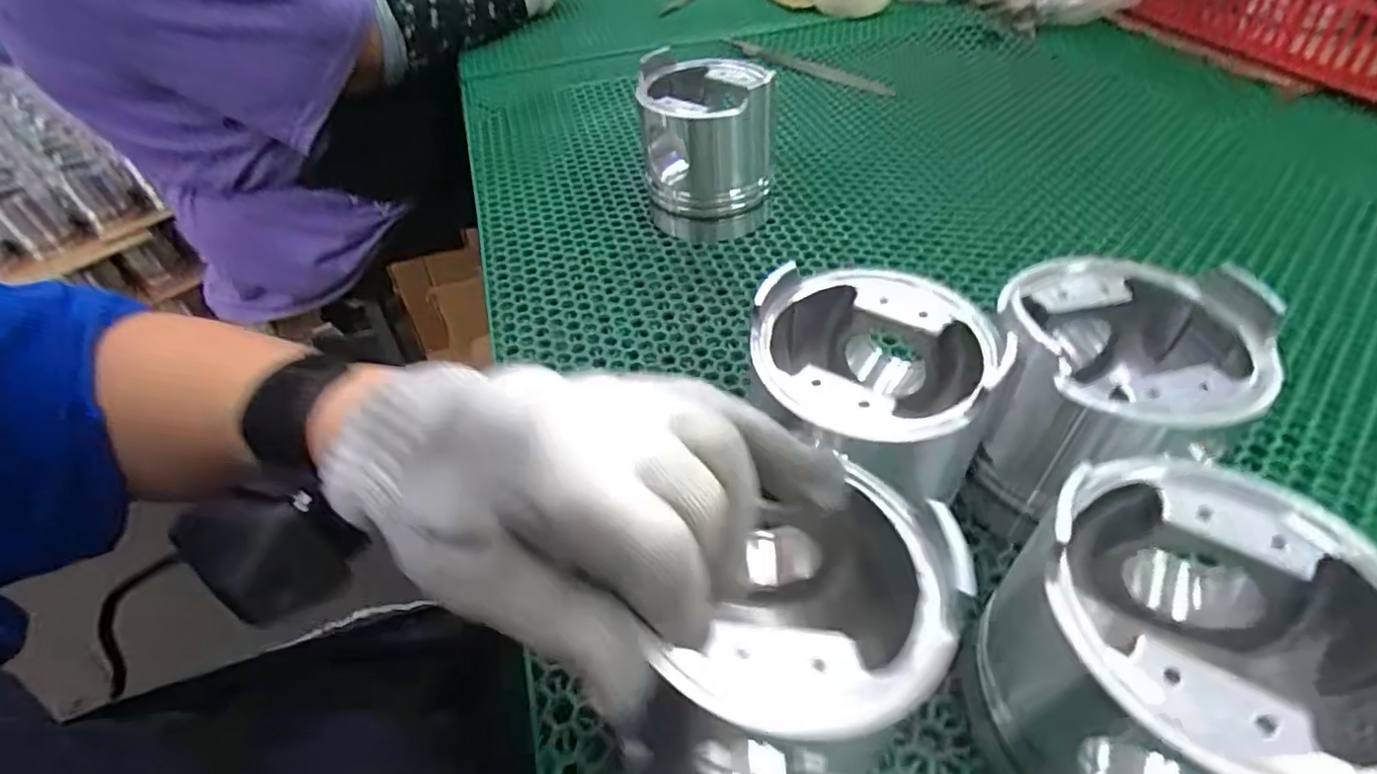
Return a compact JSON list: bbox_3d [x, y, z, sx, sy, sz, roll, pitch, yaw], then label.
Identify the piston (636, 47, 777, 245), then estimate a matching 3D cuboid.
[{"bbox_3d":[0.014,-0.177,0.470,0.090,0.108,0.088,-7,47,-1],"label":"piston"}]

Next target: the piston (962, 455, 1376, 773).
[{"bbox_3d":[0.156,0.091,0.209,0.094,0.103,0.094,-13,48,-7],"label":"piston"}]

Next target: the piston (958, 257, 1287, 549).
[{"bbox_3d":[0.178,0.011,0.281,0.095,0.107,0.102,12,50,15],"label":"piston"}]

